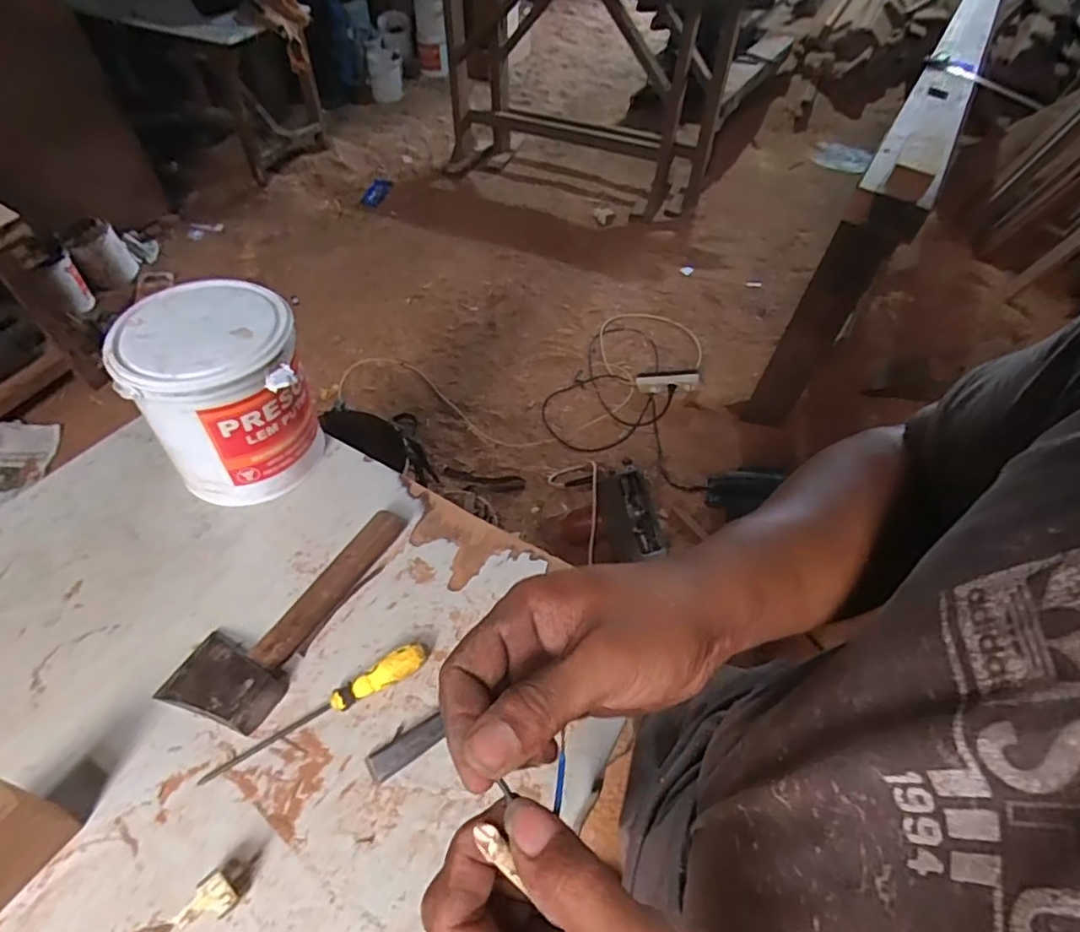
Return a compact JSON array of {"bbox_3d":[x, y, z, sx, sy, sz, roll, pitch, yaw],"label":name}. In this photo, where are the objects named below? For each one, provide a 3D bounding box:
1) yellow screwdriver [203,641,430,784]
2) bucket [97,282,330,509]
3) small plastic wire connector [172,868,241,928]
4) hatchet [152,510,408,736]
[{"bbox_3d":[-0.206,0.233,0.564,0.217,0.025,0.024,-28,58,-21],"label":"yellow screwdriver"},{"bbox_3d":[-0.354,-0.080,0.692,0.162,0.209,0.157,1,52,-1],"label":"bucket"},{"bbox_3d":[-0.258,0.342,0.461,0.030,0.027,0.043,38,58,23],"label":"small plastic wire connector"},{"bbox_3d":[-0.261,0.136,0.631,0.113,0.035,0.272,19,54,13],"label":"hatchet"}]

